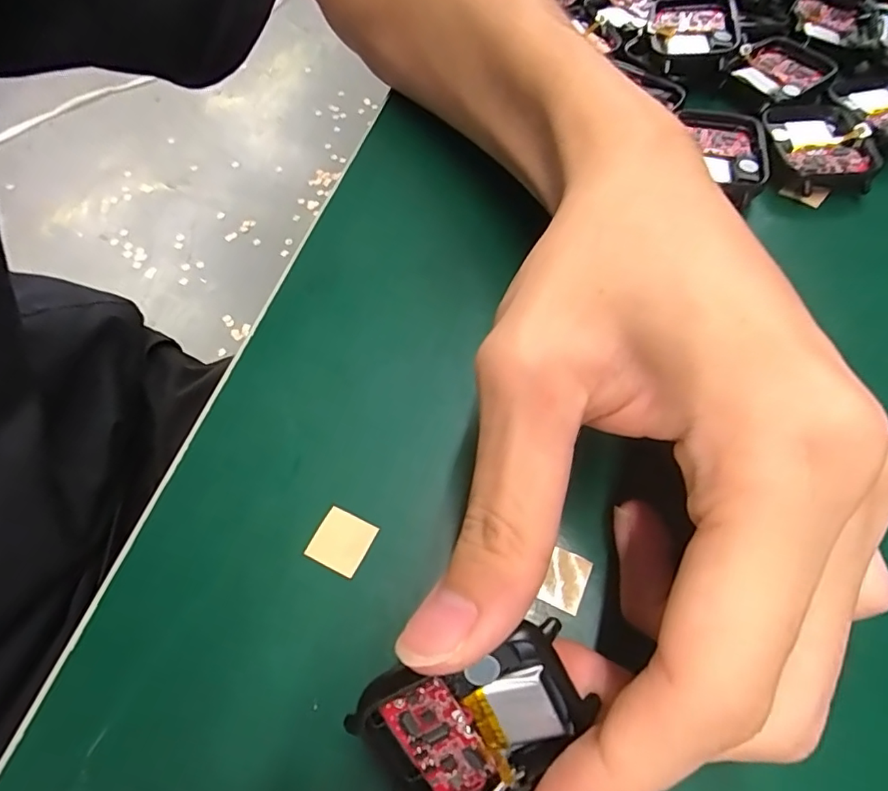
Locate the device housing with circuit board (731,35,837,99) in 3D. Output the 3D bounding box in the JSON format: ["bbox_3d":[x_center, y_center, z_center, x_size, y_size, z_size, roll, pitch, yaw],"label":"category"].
[{"bbox_3d":[0.152,-0.148,0.235,0.043,0.006,0.036,-38,68,-19],"label":"device housing with circuit board"}]

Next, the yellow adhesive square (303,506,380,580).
[{"bbox_3d":[-0.029,0.041,0.147,0.016,0.004,0.016,23,63,13],"label":"yellow adhesive square"}]

